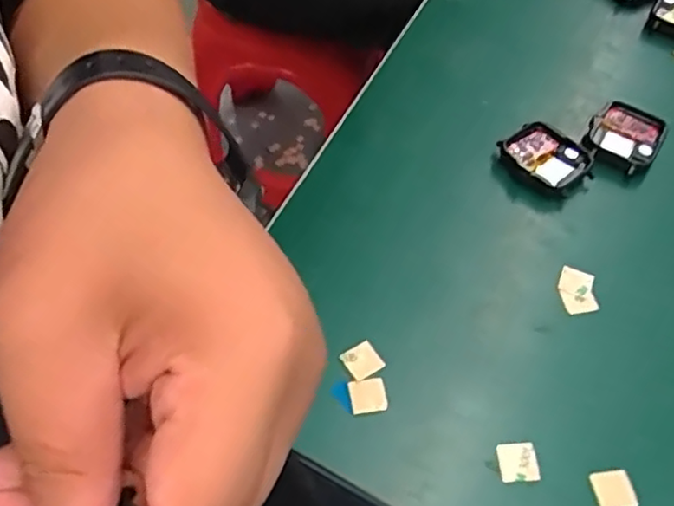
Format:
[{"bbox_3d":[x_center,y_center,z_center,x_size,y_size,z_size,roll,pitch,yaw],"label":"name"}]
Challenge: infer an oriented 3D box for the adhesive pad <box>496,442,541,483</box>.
[{"bbox_3d":[0.075,0.087,0.268,0.016,0.004,0.016,-4,55,-4],"label":"adhesive pad"}]

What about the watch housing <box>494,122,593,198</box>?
[{"bbox_3d":[0.115,-0.050,0.358,0.045,0.016,0.037,38,62,23],"label":"watch housing"}]

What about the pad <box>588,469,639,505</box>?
[{"bbox_3d":[0.113,0.097,0.263,0.016,0.004,0.016,-7,55,-6],"label":"pad"}]

